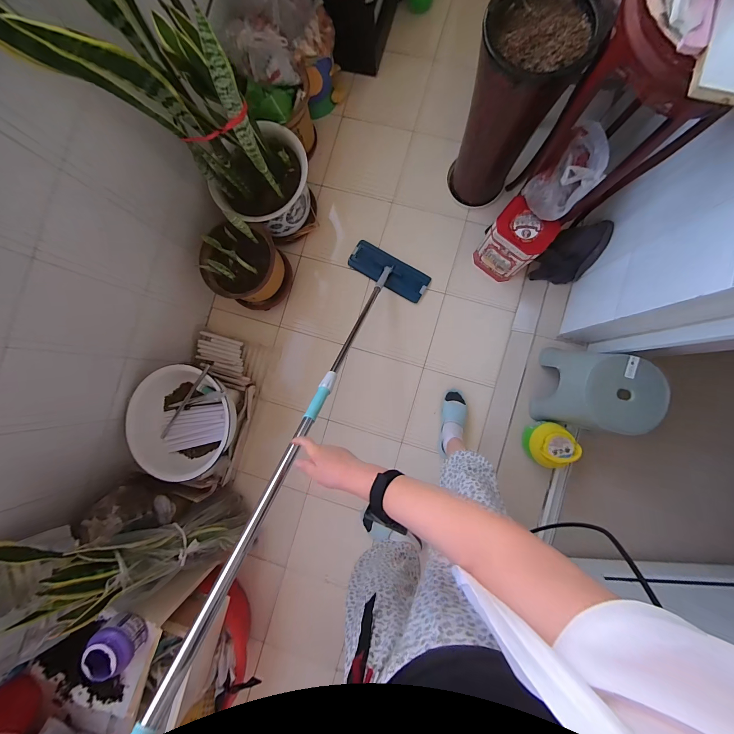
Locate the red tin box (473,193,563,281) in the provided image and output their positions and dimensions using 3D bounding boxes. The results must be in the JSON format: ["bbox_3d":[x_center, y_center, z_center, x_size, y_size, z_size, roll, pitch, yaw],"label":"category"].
[{"bbox_3d":[0.490,-0.417,1.086,0.176,0.258,0.132,38,92,5],"label":"red tin box"}]

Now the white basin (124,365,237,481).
[{"bbox_3d":[-0.581,0.175,1.009,0.333,0.125,0.324,0,88,5],"label":"white basin"}]

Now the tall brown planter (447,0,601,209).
[{"bbox_3d":[0.416,-0.752,0.975,0.244,0.532,0.238,24,90,5],"label":"tall brown planter"}]

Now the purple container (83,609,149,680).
[{"bbox_3d":[-0.631,0.699,0.790,0.110,0.078,0.115,44,92,5],"label":"purple container"}]

